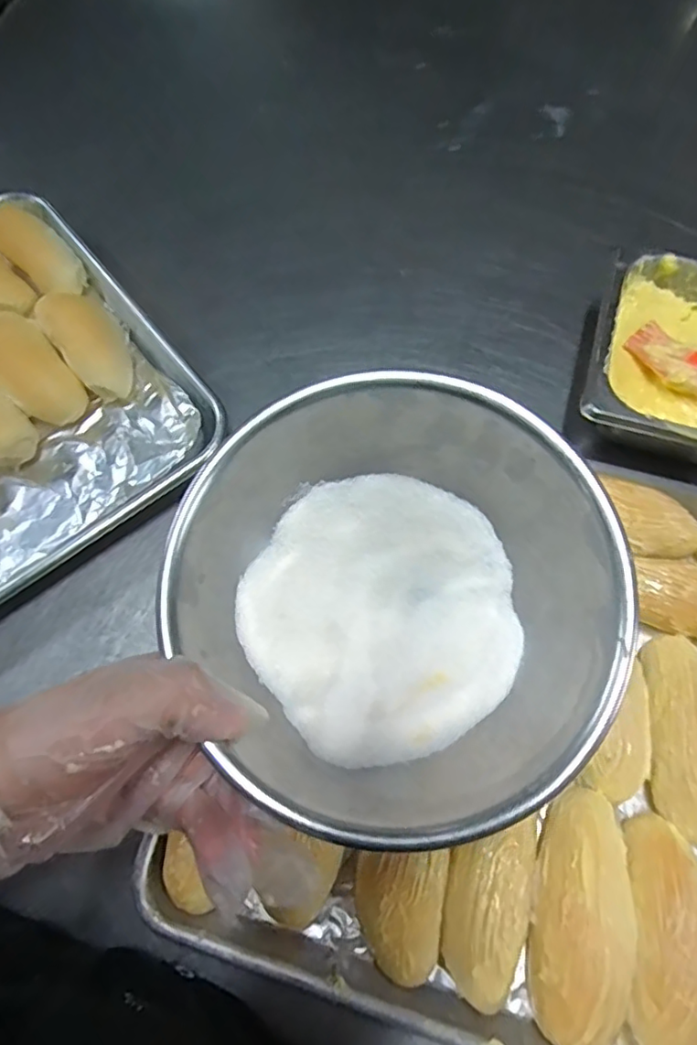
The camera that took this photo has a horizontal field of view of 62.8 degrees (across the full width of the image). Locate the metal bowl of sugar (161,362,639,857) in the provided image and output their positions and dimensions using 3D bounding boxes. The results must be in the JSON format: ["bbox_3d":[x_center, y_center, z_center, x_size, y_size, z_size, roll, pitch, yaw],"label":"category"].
[{"bbox_3d":[0.017,0.033,0.236,0.156,0.070,0.167,-1,66,3],"label":"metal bowl of sugar"}]

